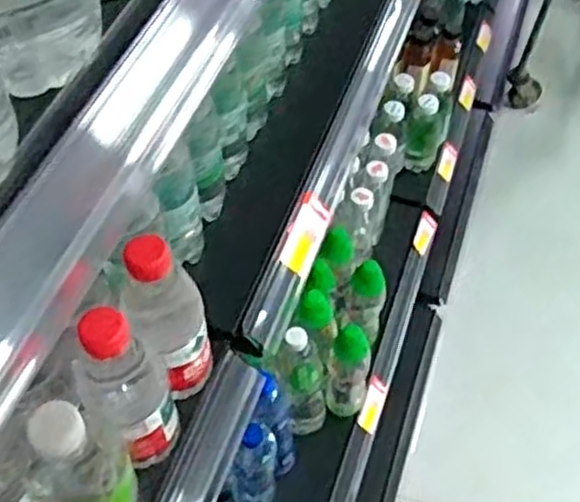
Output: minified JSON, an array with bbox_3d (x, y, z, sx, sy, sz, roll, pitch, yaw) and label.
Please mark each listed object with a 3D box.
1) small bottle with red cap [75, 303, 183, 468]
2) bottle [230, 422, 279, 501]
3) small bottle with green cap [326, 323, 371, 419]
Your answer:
[{"bbox_3d":[-0.115,0.105,0.556,0.059,0.175,0.060,0,53,0],"label":"small bottle with red cap"},{"bbox_3d":[-0.052,0.292,1.079,0.071,0.223,0.071,0,53,0],"label":"bottle"},{"bbox_3d":[0.090,0.191,1.178,0.057,0.186,0.060,0,53,0],"label":"small bottle with green cap"}]

